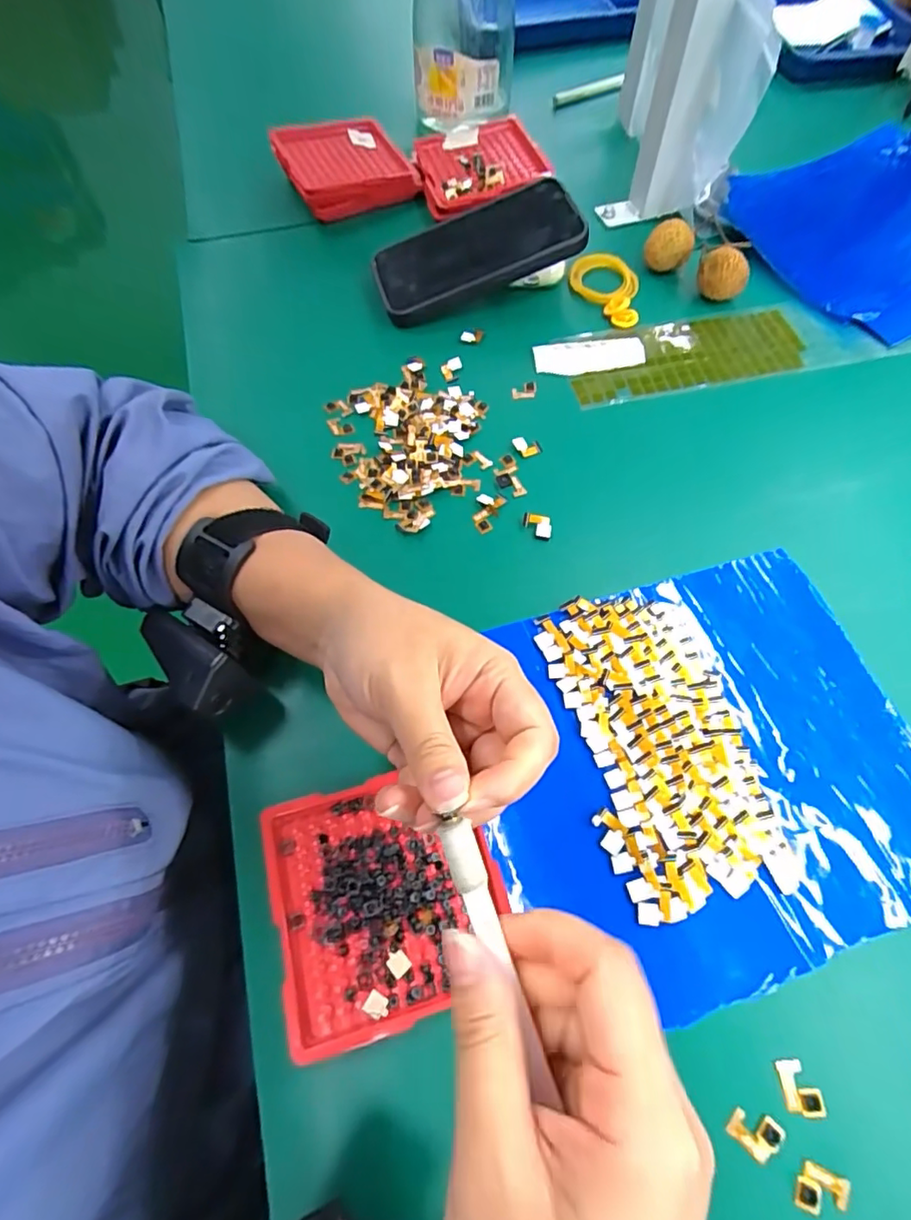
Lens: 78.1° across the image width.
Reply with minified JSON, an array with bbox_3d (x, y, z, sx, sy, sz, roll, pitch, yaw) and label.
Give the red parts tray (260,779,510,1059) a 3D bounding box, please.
[{"bbox_3d":[-0.031,0.128,0.253,0.098,0.012,0.097,-15,64,-8],"label":"red parts tray"}]

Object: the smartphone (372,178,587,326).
[{"bbox_3d":[0.016,-0.280,0.439,0.158,0.019,0.087,-18,63,4],"label":"smartphone"}]

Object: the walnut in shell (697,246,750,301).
[{"bbox_3d":[0.208,-0.261,0.439,0.039,0.035,0.030,22,65,10],"label":"walnut in shell"}]

